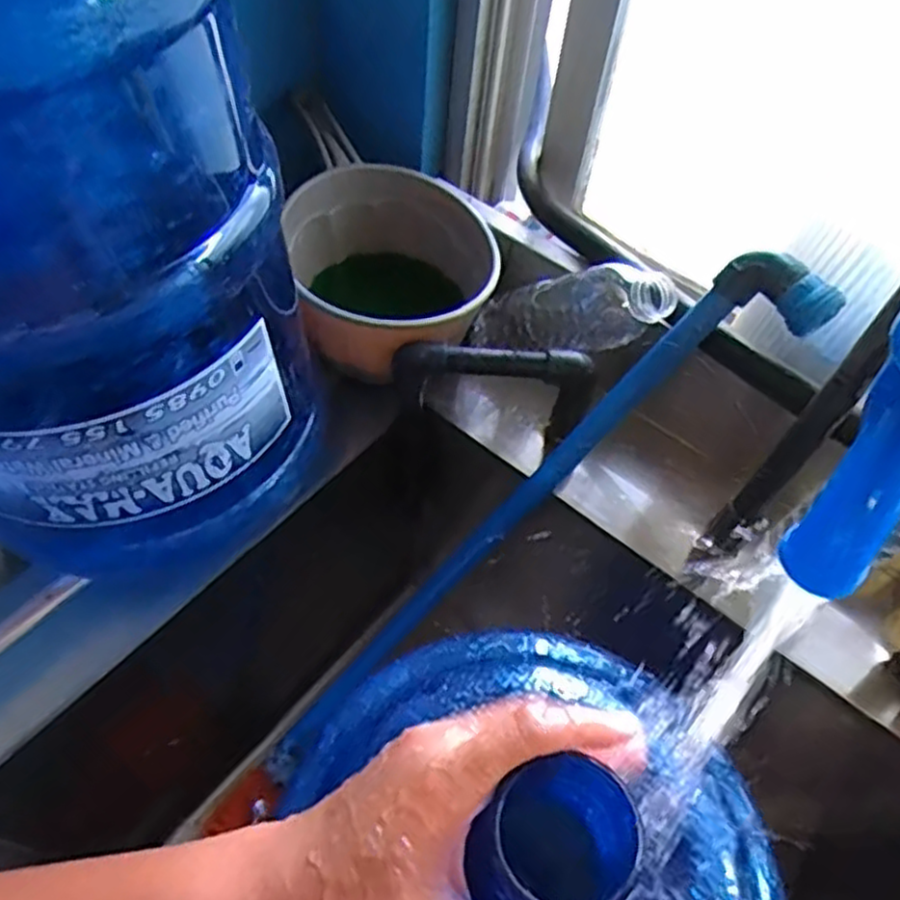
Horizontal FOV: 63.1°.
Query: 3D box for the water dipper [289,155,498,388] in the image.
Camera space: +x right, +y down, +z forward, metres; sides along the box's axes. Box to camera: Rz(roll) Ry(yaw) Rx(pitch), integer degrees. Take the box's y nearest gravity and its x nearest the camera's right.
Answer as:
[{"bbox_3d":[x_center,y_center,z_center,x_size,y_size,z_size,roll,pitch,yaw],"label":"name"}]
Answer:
[{"bbox_3d":[-0.044,-0.140,0.609,0.159,0.112,0.178,-11,56,-13],"label":"water dipper"}]

